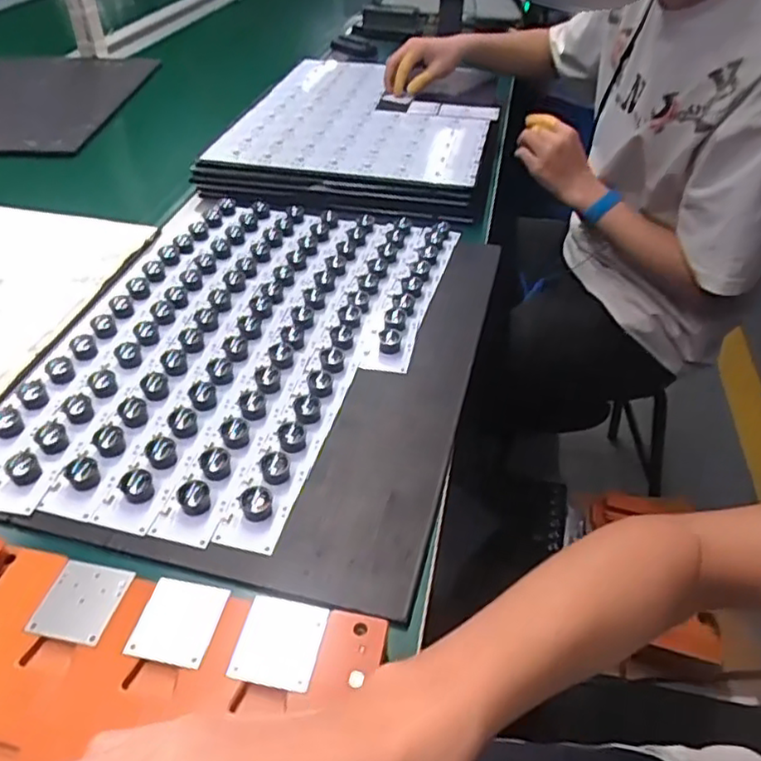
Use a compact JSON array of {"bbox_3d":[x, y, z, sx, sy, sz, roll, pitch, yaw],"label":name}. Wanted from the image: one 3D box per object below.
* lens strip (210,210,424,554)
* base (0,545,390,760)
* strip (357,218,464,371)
[{"bbox_3d":[-0.029,-0.043,0.613,0.041,0.014,0.482,11,42,11],"label":"lens strip"},{"bbox_3d":[-0.130,0.183,0.338,0.232,0.031,0.165,7,41,7],"label":"base"},{"bbox_3d":[0.036,-0.100,0.689,0.047,0.027,0.271,11,42,11],"label":"strip"}]

